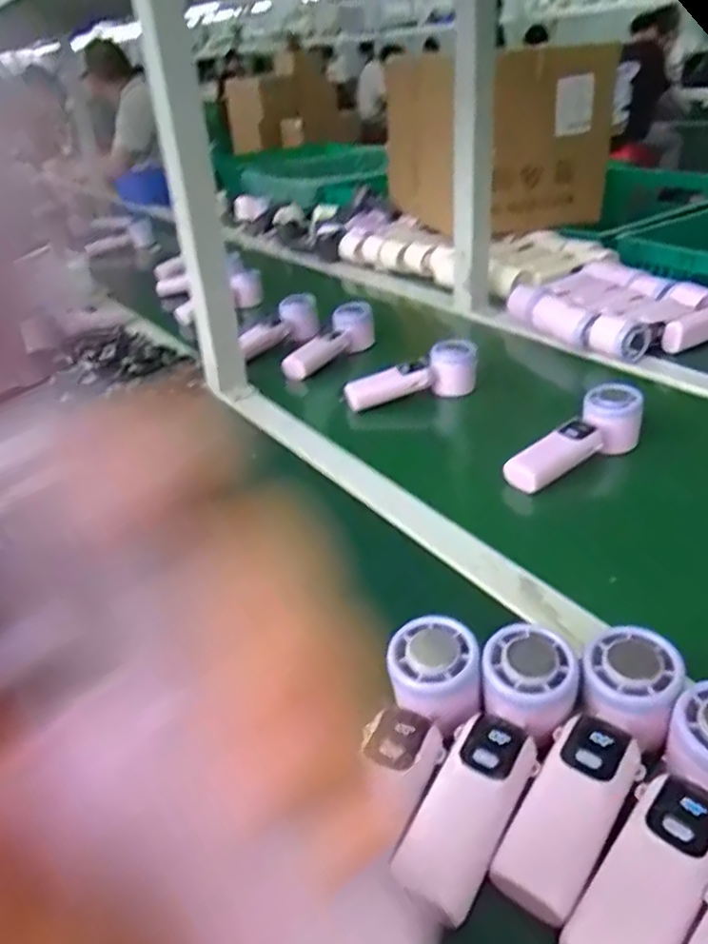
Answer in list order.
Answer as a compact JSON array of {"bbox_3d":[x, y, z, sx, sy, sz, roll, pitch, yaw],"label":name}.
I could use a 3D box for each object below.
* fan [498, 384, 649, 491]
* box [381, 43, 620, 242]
[{"bbox_3d":[0.224,-0.033,0.679,0.161,0.055,0.057,-26,37,-30],"label":"fan"},{"bbox_3d":[0.272,-0.662,1.380,0.275,0.305,0.424,-19,34,-21],"label":"box"}]

